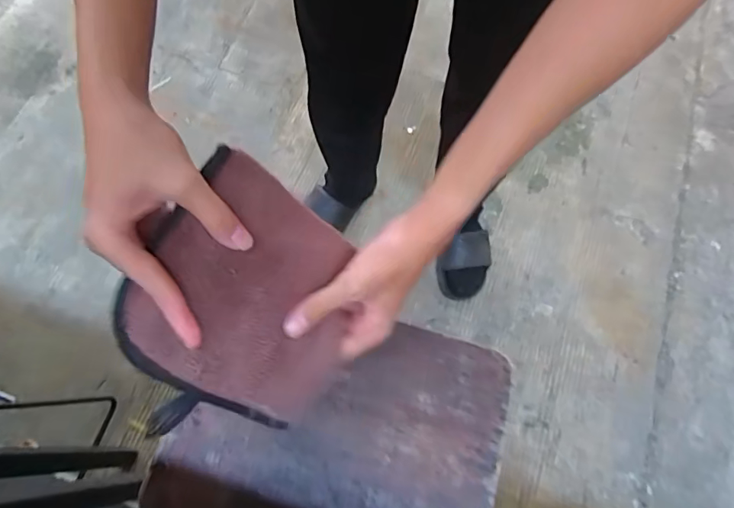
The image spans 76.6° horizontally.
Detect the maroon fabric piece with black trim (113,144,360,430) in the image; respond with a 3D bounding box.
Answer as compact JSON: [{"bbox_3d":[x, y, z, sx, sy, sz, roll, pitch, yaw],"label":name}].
[{"bbox_3d":[-0.077,0.032,0.332,0.167,0.015,0.151,41,68,-31],"label":"maroon fabric piece with black trim"}]

